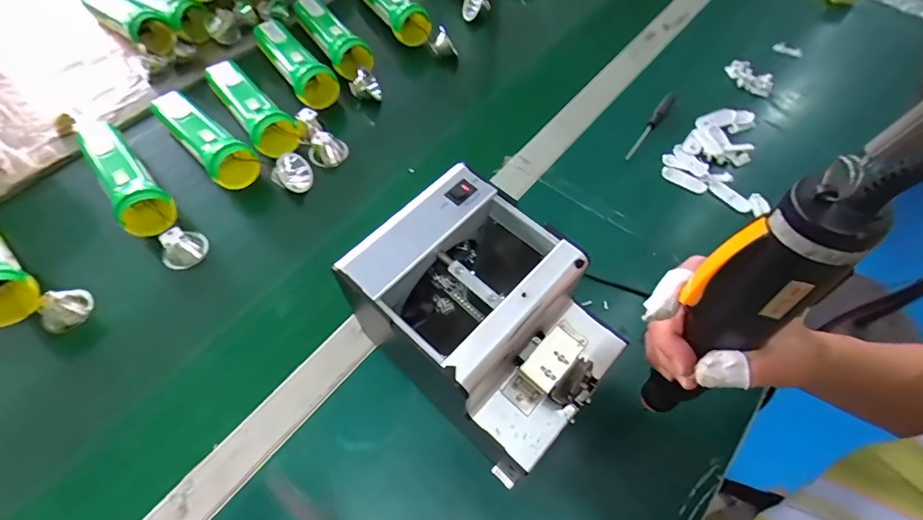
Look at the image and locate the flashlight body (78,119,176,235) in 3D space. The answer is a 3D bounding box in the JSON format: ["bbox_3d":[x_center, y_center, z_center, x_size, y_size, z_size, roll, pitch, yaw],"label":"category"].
[{"bbox_3d":[-0.363,-0.088,0.489,0.053,0.056,0.176,-36,67,-21],"label":"flashlight body"}]

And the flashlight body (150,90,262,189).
[{"bbox_3d":[-0.295,-0.139,0.521,0.052,0.065,0.155,-39,68,-22],"label":"flashlight body"}]

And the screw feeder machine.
[{"bbox_3d":[0.018,0.046,0.334,0.172,0.127,0.123,39,65,19],"label":"screw feeder machine"}]

